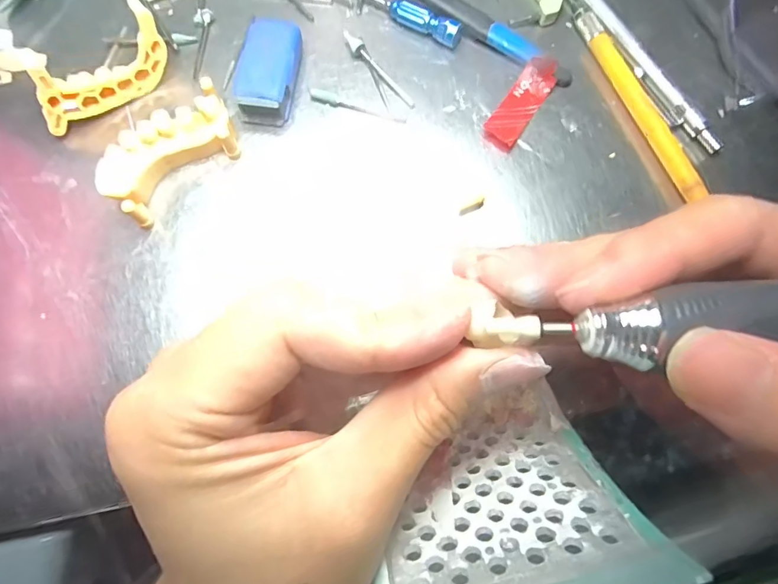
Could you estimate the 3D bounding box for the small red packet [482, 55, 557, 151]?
[{"bbox_3d":[0.060,-0.086,0.212,0.016,0.008,0.048,33,77,7],"label":"small red packet"}]

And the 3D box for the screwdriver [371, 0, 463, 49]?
[{"bbox_3d":[0.007,-0.135,0.224,0.060,0.010,0.010,31,77,7],"label":"screwdriver"}]

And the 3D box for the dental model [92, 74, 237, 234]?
[{"bbox_3d":[-0.092,-0.059,0.197,0.060,0.020,0.029,-42,80,-11],"label":"dental model"}]

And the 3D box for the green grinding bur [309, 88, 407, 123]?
[{"bbox_3d":[-0.014,-0.086,0.213,0.045,0.004,0.005,16,76,3],"label":"green grinding bur"}]

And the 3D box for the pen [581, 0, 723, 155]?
[{"bbox_3d":[0.112,-0.119,0.220,0.009,0.005,0.131,-27,77,-7],"label":"pen"}]

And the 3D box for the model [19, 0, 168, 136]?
[{"bbox_3d":[-0.125,-0.096,0.201,0.061,0.032,0.015,-33,78,-9],"label":"model"}]

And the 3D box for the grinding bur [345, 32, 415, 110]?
[{"bbox_3d":[-0.005,-0.105,0.218,0.006,0.006,0.048,-42,80,-11],"label":"grinding bur"}]

